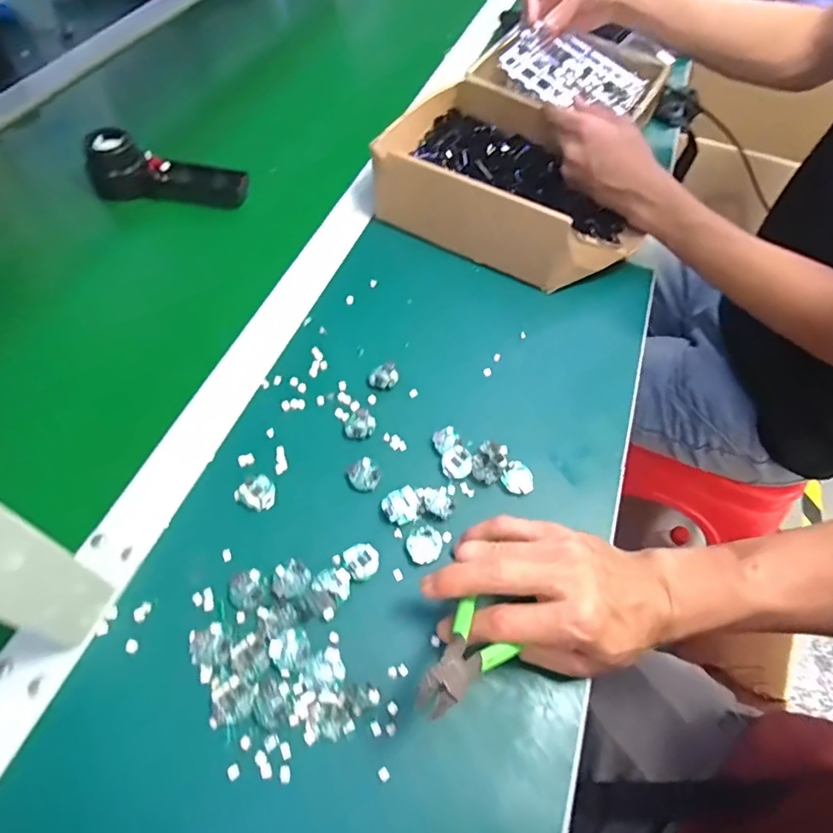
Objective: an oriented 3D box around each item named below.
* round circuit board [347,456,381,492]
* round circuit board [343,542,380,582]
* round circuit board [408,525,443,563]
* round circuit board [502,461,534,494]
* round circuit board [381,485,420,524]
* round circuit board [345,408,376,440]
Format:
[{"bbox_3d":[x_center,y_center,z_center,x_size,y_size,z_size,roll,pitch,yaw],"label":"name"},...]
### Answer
[{"bbox_3d":[-0.039,0.045,0.408,0.022,0.007,0.025,-26,63,-20],"label":"round circuit board"},{"bbox_3d":[-0.036,0.099,0.367,0.023,0.004,0.024,4,56,-6],"label":"round circuit board"},{"bbox_3d":[0.006,0.089,0.376,0.024,0.004,0.023,2,57,-3],"label":"round circuit board"},{"bbox_3d":[0.079,0.048,0.415,0.026,0.004,0.023,41,73,12],"label":"round circuit board"},{"bbox_3d":[-0.010,0.065,0.390,0.027,0.004,0.026,2,57,-3],"label":"round circuit board"},{"bbox_3d":[-0.044,0.006,0.433,0.022,0.007,0.029,13,57,4],"label":"round circuit board"}]

